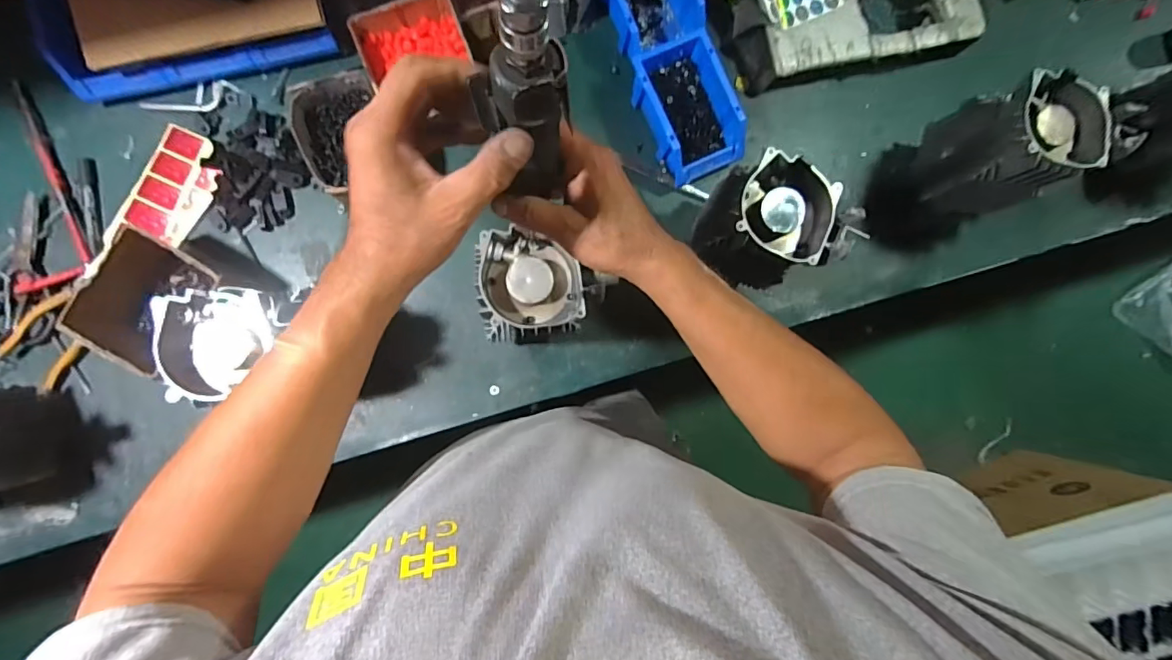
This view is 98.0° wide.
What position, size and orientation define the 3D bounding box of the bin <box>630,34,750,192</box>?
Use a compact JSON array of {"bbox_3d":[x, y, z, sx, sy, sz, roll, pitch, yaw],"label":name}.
[{"bbox_3d":[0.148,-0.316,0.741,0.114,0.076,0.181,-25,92,-5],"label":"bin"}]

